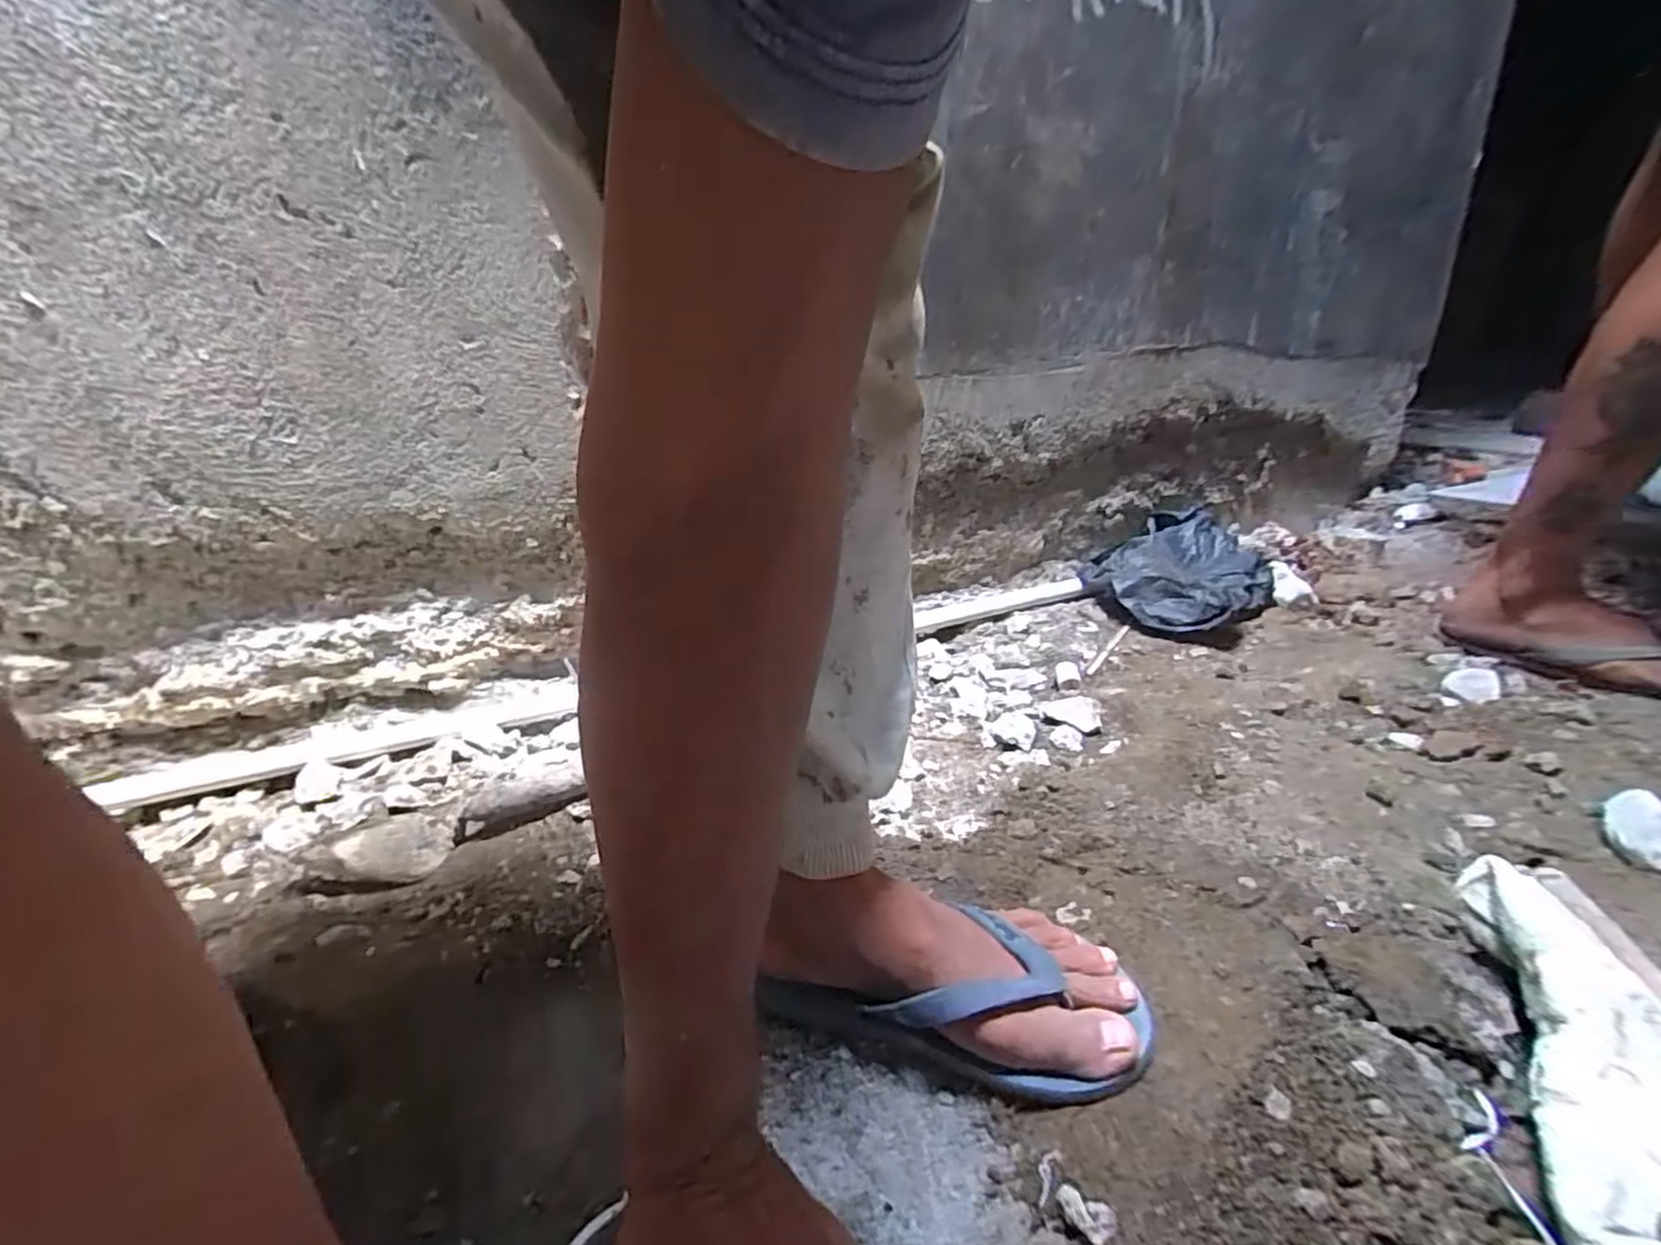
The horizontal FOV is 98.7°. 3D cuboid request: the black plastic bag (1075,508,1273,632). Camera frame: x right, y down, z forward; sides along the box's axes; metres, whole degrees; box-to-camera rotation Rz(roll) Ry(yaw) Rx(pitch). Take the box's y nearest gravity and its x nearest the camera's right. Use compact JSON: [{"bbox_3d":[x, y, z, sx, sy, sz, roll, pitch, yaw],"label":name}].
[{"bbox_3d":[0.512,-0.084,1.044,0.268,0.098,0.222,-20,27,-37],"label":"black plastic bag"}]

